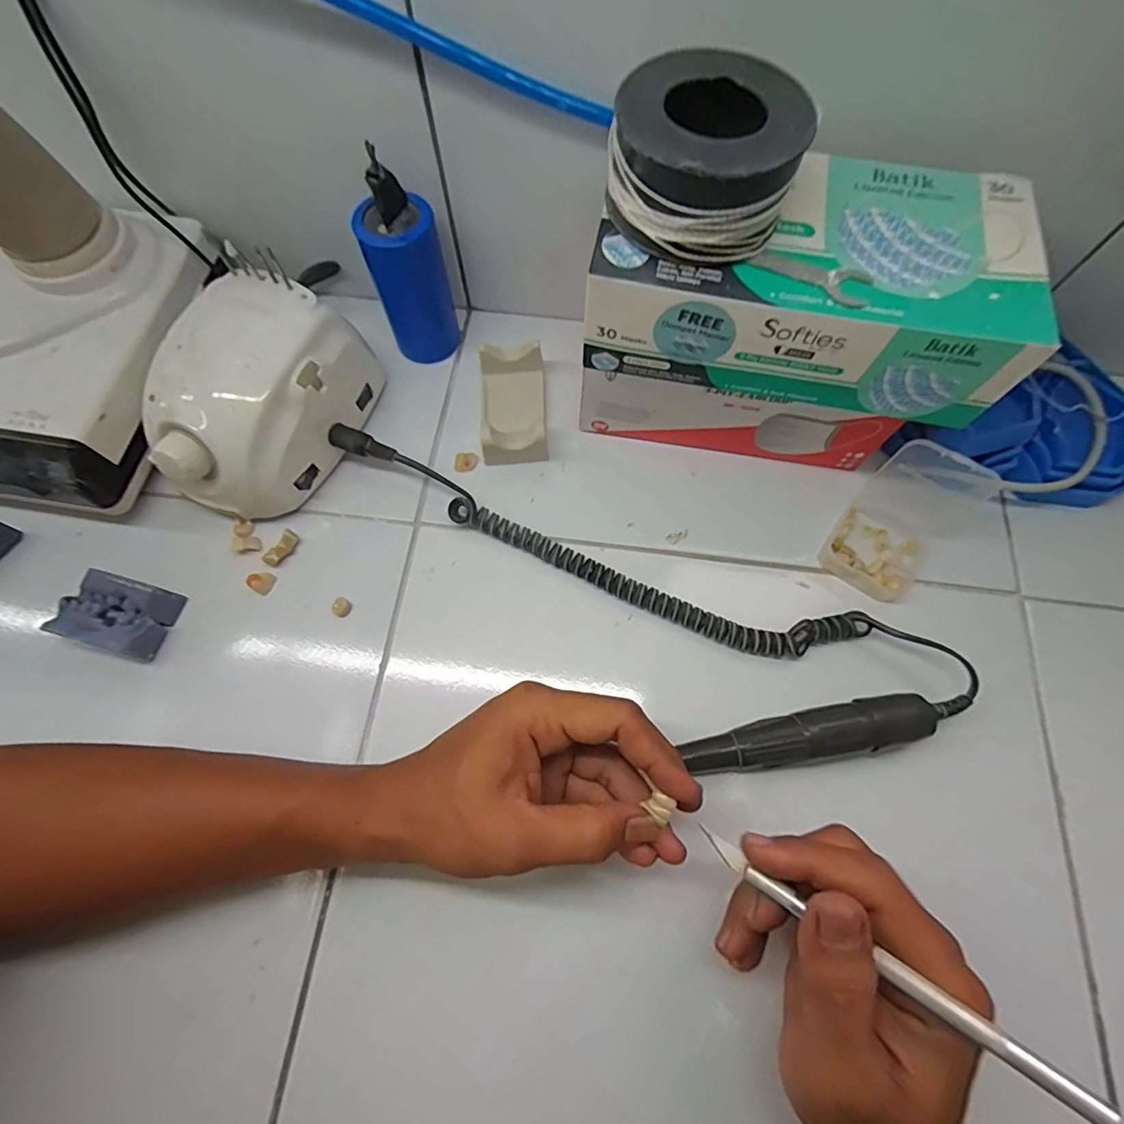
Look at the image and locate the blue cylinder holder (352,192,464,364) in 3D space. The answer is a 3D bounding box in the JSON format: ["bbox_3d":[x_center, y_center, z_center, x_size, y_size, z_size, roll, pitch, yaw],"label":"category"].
[{"bbox_3d":[-0.105,-0.194,0.373,0.047,0.104,0.037,3,69,0],"label":"blue cylinder holder"}]

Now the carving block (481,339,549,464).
[{"bbox_3d":[-0.036,-0.114,0.378,0.044,0.033,0.082,-3,69,-2],"label":"carving block"}]

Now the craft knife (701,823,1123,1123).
[{"bbox_3d":[0.115,0.147,0.199,0.137,0.004,0.007,23,72,37],"label":"craft knife"}]

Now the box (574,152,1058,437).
[{"bbox_3d":[0.124,-0.149,0.281,0.207,0.062,0.110,10,69,3],"label":"box"}]

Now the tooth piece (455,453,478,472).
[{"bbox_3d":[-0.069,-0.072,0.378,0.016,0.008,0.011,-11,70,-5],"label":"tooth piece"}]

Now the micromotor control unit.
[{"bbox_3d":[-0.201,-0.102,0.355,0.101,0.091,0.140,16,70,5],"label":"micromotor control unit"}]

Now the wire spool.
[{"bbox_3d":[0.066,-0.183,0.240,0.078,0.047,0.082,0,69,-1],"label":"wire spool"}]

